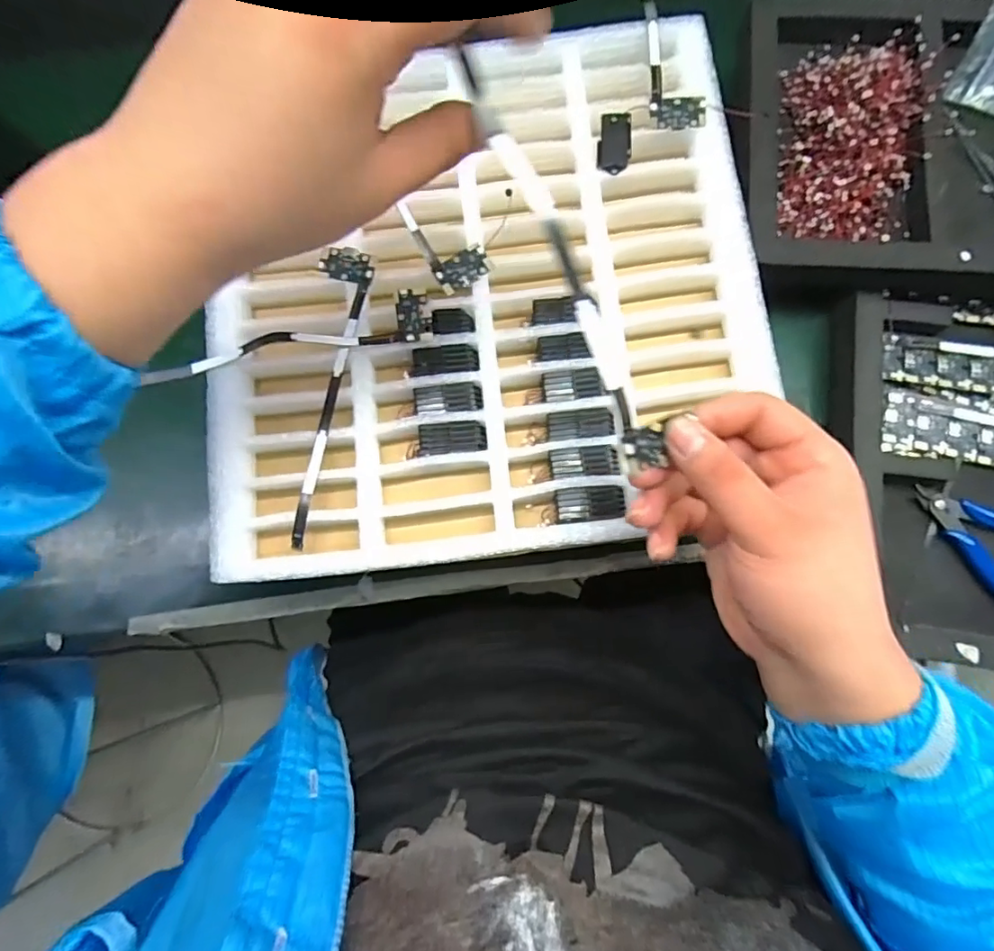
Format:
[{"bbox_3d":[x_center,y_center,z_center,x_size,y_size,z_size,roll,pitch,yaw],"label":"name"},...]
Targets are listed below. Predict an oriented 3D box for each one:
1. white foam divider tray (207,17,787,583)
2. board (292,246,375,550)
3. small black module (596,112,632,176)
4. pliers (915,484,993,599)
[{"bbox_3d":[-0.010,-0.119,0.355,0.335,0.045,0.341,-6,79,0],"label":"white foam divider tray"},{"bbox_3d":[-0.109,-0.052,0.326,0.031,0.008,0.184,10,80,3],"label":"board"},{"bbox_3d":[0.075,-0.212,0.346,0.021,0.005,0.041,0,79,1],"label":"small black module"},{"bbox_3d":[0.339,0.047,0.371,0.110,0.012,0.069,38,82,8],"label":"pliers"}]

